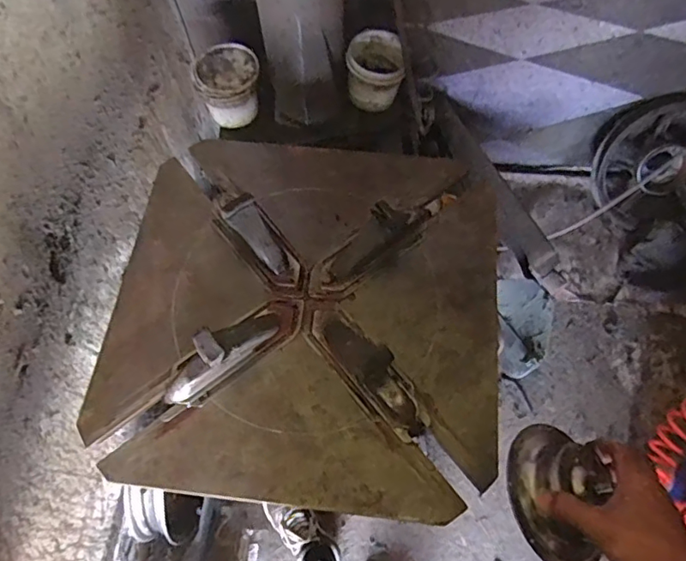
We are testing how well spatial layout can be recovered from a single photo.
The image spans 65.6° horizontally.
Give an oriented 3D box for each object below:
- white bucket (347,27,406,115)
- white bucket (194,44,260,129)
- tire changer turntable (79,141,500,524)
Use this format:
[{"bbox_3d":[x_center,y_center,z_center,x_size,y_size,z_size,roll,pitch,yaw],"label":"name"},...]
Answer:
[{"bbox_3d":[0.068,-0.444,1.128,0.115,0.096,0.124,0,65,1],"label":"white bucket"},{"bbox_3d":[-0.235,-0.408,1.116,0.124,0.107,0.136,0,65,1],"label":"white bucket"},{"bbox_3d":[-0.055,0.003,0.778,0.559,0.094,0.590,5,65,3],"label":"tire changer turntable"}]

